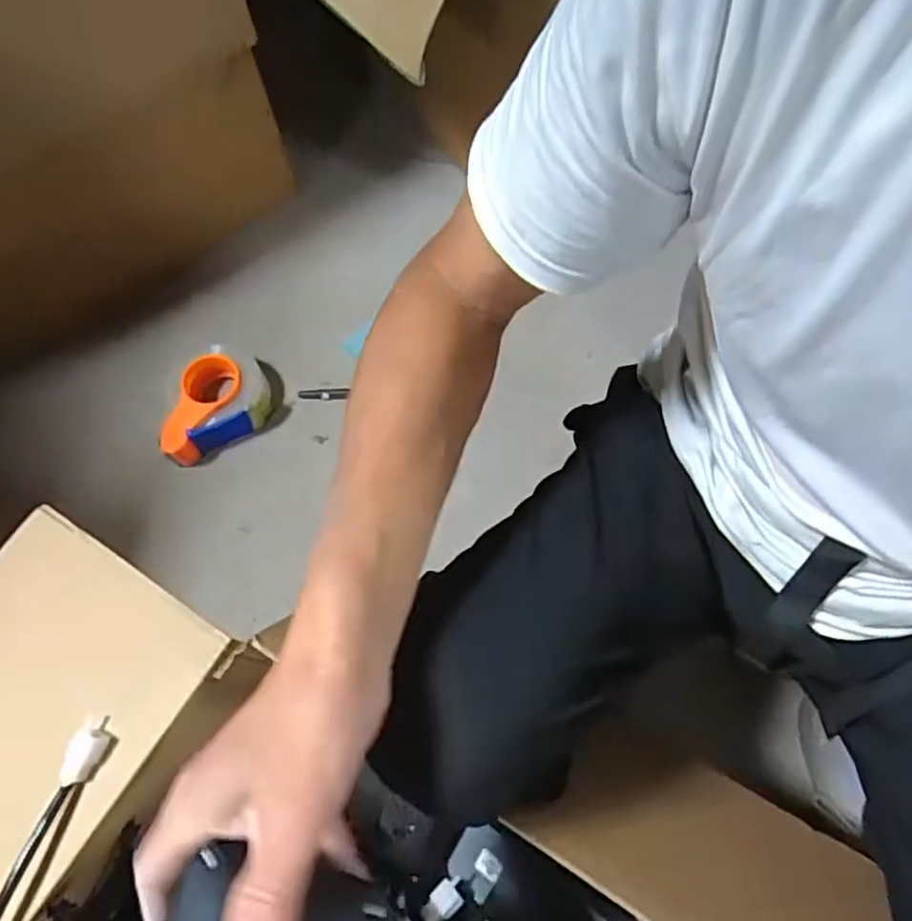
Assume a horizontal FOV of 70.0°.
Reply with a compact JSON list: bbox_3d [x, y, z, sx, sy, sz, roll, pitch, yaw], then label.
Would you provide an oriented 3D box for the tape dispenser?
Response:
[{"bbox_3d":[-0.334,-0.079,0.903,0.170,0.070,0.111,-31,71,-10],"label":"tape dispenser"}]

